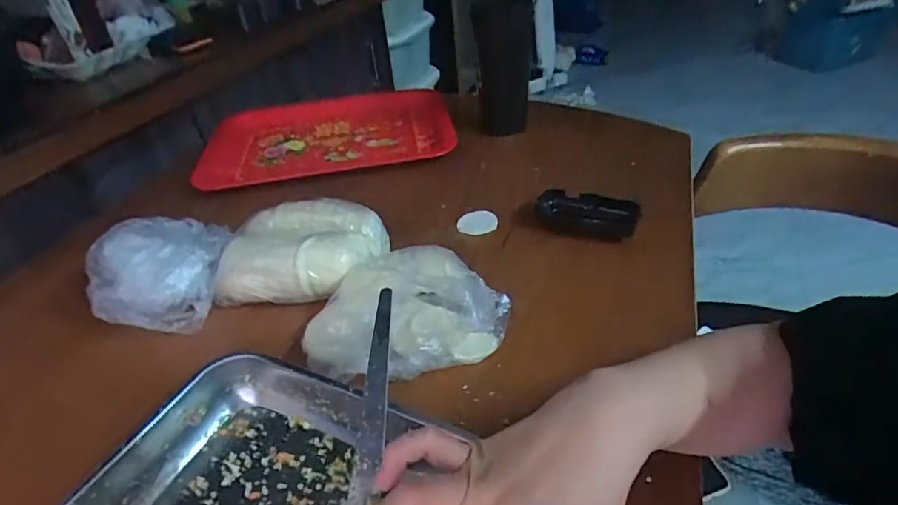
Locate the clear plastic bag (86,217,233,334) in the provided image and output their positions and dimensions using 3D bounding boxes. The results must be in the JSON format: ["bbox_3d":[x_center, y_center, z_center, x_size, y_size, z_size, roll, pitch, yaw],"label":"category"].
[{"bbox_3d":[-0.282,0.013,0.520,0.110,0.074,0.123,-3,38,5],"label":"clear plastic bag"}]

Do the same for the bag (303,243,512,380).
[{"bbox_3d":[-0.038,0.046,0.461,0.178,0.064,0.123,-11,38,-6],"label":"bag"}]

